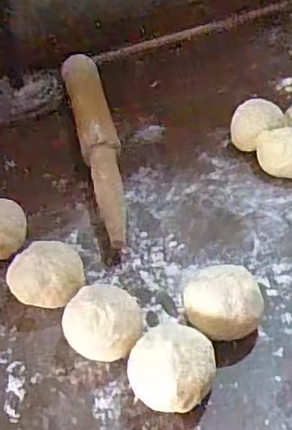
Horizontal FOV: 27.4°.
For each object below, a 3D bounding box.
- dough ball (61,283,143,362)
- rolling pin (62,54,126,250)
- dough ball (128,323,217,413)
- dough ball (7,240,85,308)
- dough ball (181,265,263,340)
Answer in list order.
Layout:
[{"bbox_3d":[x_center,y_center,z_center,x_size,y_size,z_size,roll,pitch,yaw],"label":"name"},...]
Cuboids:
[{"bbox_3d":[-0.030,0.081,0.431,0.056,0.048,0.051,-5,44,4],"label":"dough ball"},{"bbox_3d":[-0.048,-0.082,0.604,0.038,0.029,0.291,-13,44,-5],"label":"rolling pin"},{"bbox_3d":[0.019,0.103,0.399,0.052,0.043,0.054,-5,44,4],"label":"dough ball"},{"bbox_3d":[-0.077,0.049,0.470,0.059,0.040,0.052,10,47,19],"label":"dough ball"},{"bbox_3d":[0.056,0.068,0.435,0.053,0.042,0.057,-5,44,4],"label":"dough ball"}]

